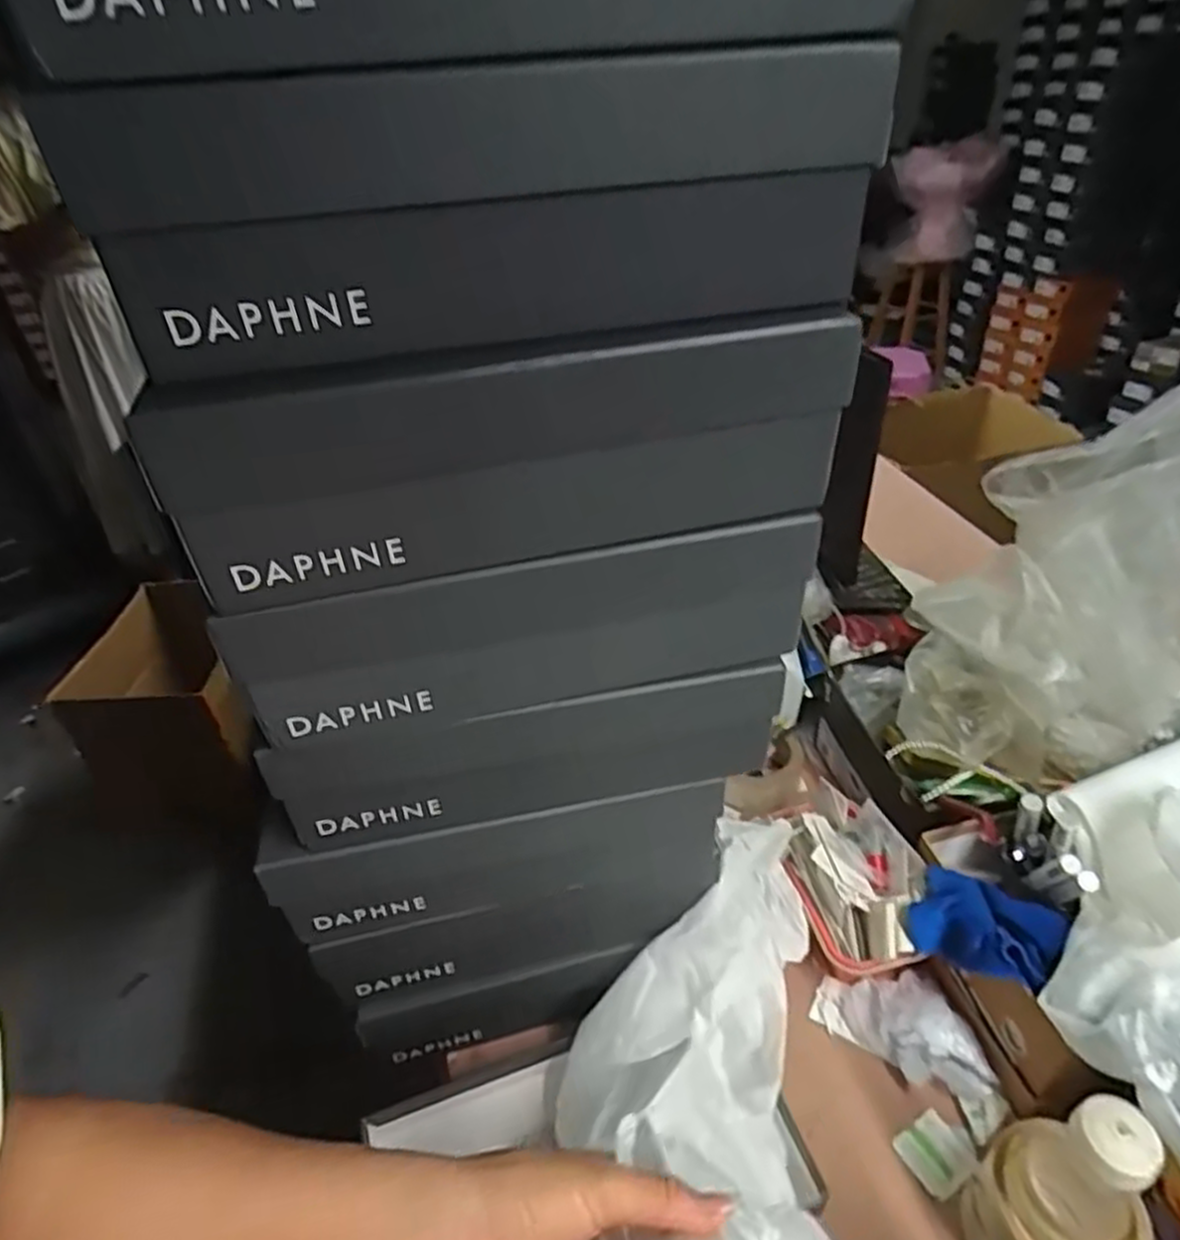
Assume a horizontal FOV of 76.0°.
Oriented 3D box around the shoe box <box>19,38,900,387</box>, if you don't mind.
[{"bbox_3d":[-0.041,-0.186,0.330,0.291,0.093,0.142,-13,38,-11],"label":"shoe box"}]

